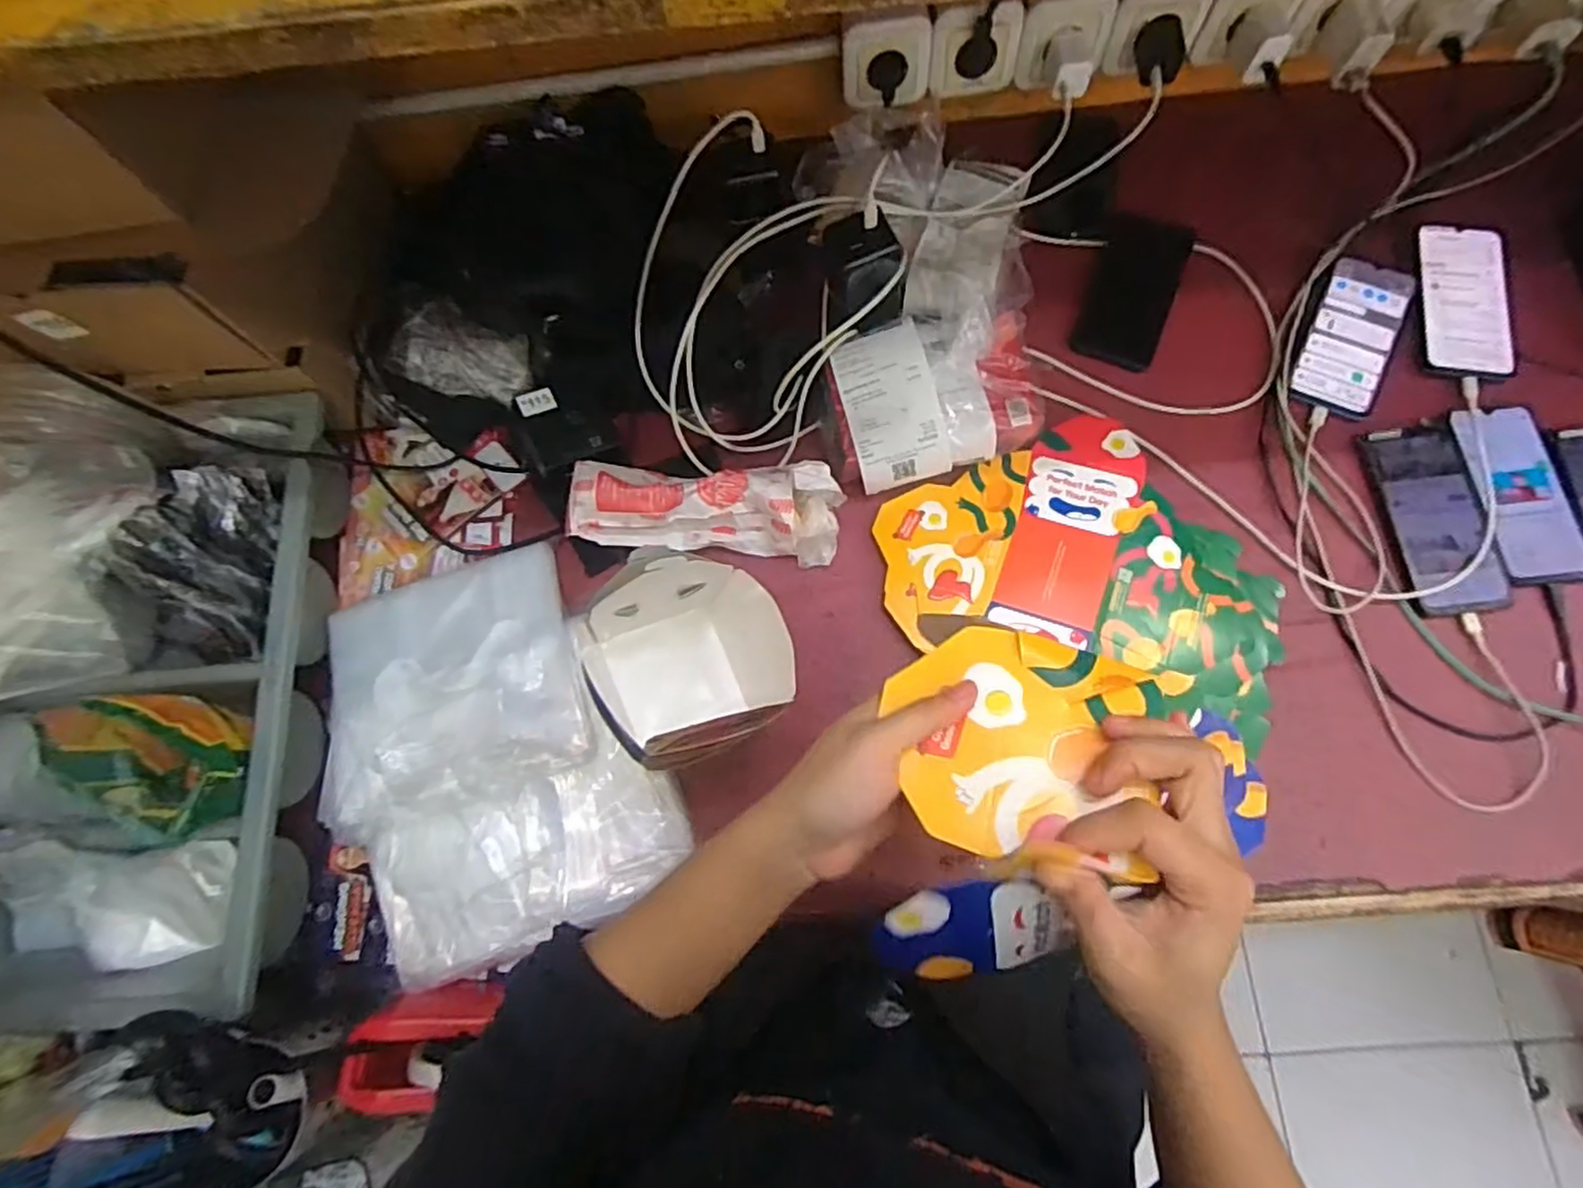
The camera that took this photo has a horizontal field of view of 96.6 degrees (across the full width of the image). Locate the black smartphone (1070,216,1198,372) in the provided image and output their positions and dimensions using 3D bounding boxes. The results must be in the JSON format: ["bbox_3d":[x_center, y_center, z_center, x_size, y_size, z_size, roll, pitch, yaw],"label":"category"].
[{"bbox_3d":[0.334,-0.296,0.691,0.077,0.011,0.156,21,84,11],"label":"black smartphone"}]

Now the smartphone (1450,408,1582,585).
[{"bbox_3d":[0.640,-0.088,0.616,0.080,0.009,0.162,-7,74,2],"label":"smartphone"}]

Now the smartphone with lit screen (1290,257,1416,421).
[{"bbox_3d":[0.530,-0.245,0.668,0.073,0.012,0.174,23,73,15],"label":"smartphone with lit screen"}]

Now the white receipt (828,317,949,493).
[{"bbox_3d":[0.085,-0.169,0.627,0.082,0.056,0.136,-14,74,0],"label":"white receipt"}]

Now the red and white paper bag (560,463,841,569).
[{"bbox_3d":[-0.076,-0.077,0.627,0.233,0.069,0.079,4,76,5],"label":"red and white paper bag"}]

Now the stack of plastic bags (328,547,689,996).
[{"bbox_3d":[-0.255,0.125,0.594,0.252,0.073,0.327,-25,74,-3],"label":"stack of plastic bags"}]

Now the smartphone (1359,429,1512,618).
[{"bbox_3d":[0.560,-0.067,0.616,0.082,0.010,0.168,-9,74,1],"label":"smartphone"}]

